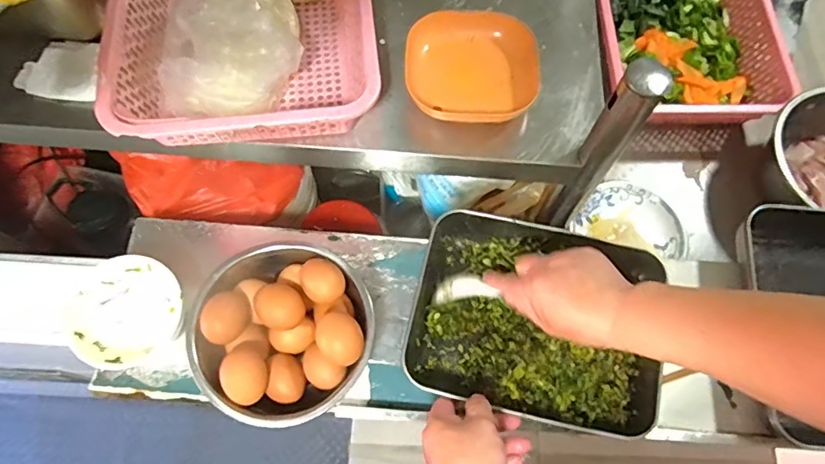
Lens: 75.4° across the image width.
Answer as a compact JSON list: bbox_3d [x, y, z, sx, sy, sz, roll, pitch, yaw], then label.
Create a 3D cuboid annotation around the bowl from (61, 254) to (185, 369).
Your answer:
[{"bbox_3d":[-0.302,0.085,0.569,0.105,0.061,0.113,1,67,-2],"label":"bowl"}]

